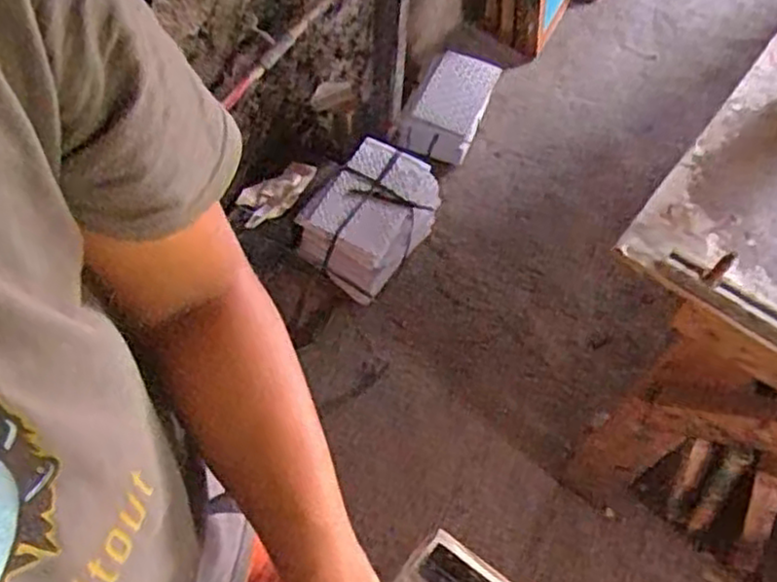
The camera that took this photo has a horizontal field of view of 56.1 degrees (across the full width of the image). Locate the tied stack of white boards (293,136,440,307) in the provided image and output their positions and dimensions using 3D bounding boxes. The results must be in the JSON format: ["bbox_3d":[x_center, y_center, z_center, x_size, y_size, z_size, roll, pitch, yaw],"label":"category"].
[{"bbox_3d":[-0.041,-0.162,1.678,0.243,0.234,0.276,28,64,15],"label":"tied stack of white boards"}]

